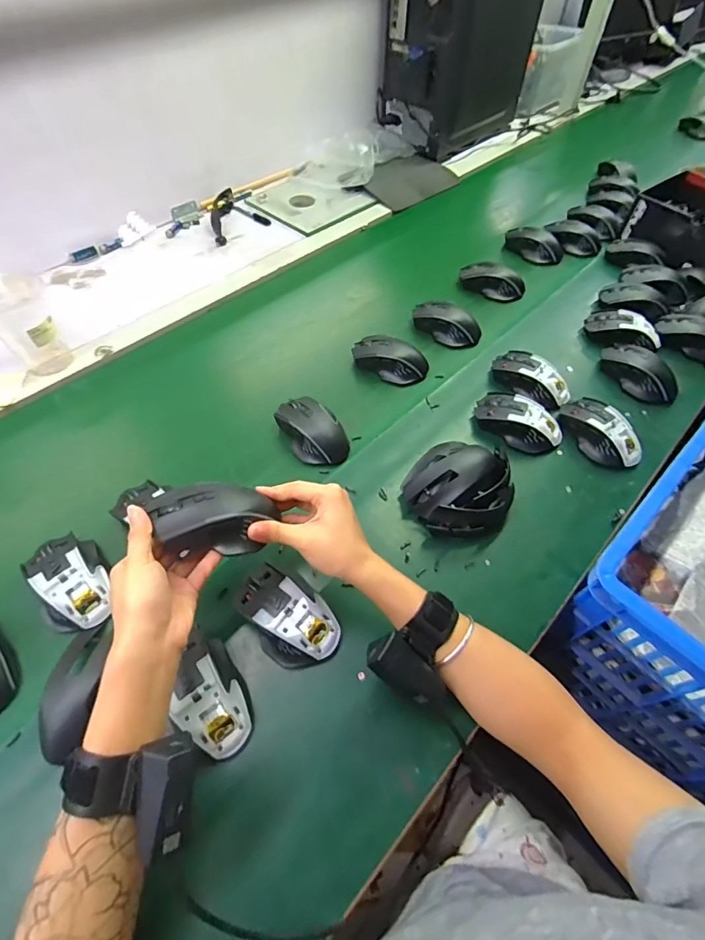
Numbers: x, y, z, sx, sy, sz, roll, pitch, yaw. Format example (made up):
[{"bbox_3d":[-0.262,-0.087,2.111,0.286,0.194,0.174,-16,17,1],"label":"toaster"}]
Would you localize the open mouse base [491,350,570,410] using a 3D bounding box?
[{"bbox_3d":[0.261,-0.137,0.659,0.116,0.039,0.057,37,62,22],"label":"open mouse base"}]

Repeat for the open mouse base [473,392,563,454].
[{"bbox_3d":[0.224,-0.064,0.614,0.117,0.037,0.066,32,60,19],"label":"open mouse base"}]

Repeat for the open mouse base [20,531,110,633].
[{"bbox_3d":[-0.300,0.117,0.482,0.071,0.034,0.112,-32,62,-21],"label":"open mouse base"}]

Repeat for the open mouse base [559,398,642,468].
[{"bbox_3d":[0.333,-0.051,0.609,0.063,0.039,0.113,-23,59,-16],"label":"open mouse base"}]

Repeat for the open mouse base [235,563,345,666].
[{"bbox_3d":[-0.068,0.149,0.457,0.114,0.041,0.067,32,60,19],"label":"open mouse base"}]

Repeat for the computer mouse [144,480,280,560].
[{"bbox_3d":[-0.125,0.039,0.410,0.104,0.046,0.069,-14,57,-11],"label":"computer mouse"}]

